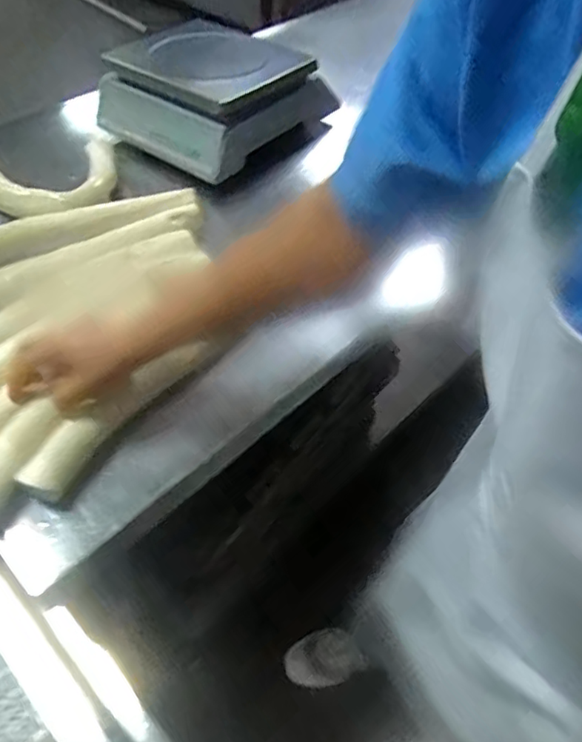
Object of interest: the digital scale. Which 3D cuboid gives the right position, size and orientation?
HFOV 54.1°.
[{"bbox_3d":[-0.132,-0.479,0.960,0.271,0.101,0.313,33,57,23],"label":"digital scale"}]

